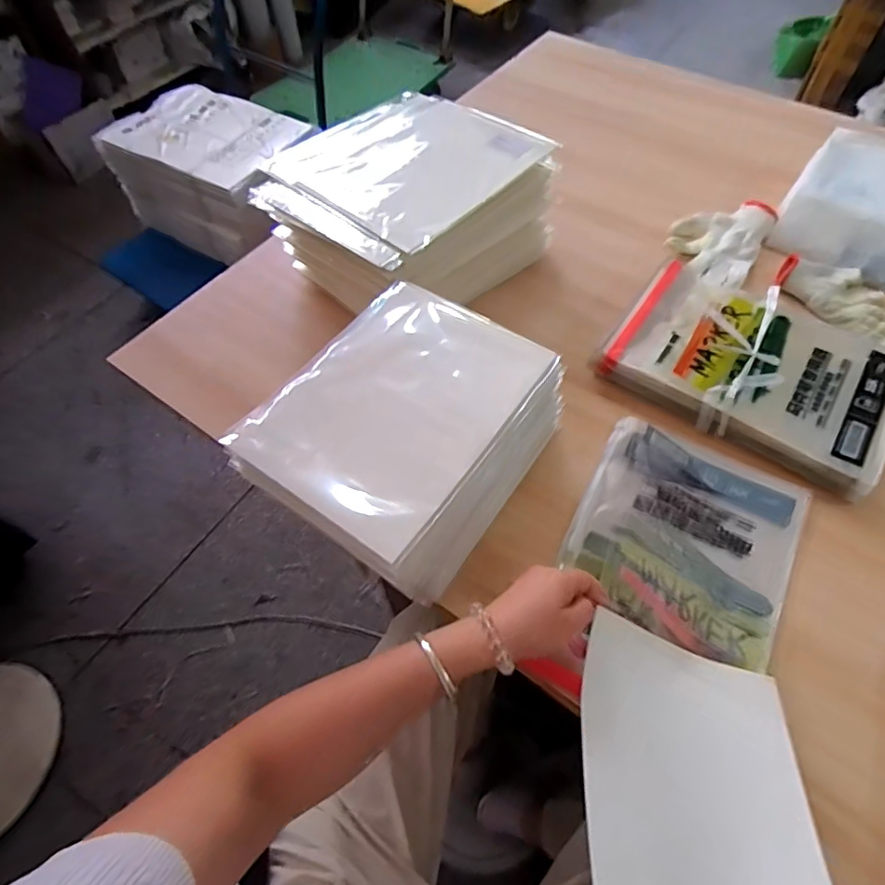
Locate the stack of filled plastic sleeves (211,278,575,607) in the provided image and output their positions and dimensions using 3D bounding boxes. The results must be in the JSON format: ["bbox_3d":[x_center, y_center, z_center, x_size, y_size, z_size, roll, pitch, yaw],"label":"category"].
[{"bbox_3d":[-0.038,-0.003,0.564,0.224,0.155,0.279,30,64,18],"label":"stack of filled plastic sleeves"}]

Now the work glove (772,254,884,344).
[{"bbox_3d":[0.568,-0.204,0.744,0.187,0.025,0.092,39,67,22],"label":"work glove"}]

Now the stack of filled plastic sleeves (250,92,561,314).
[{"bbox_3d":[-0.052,-0.328,0.767,0.304,0.146,0.338,40,67,22],"label":"stack of filled plastic sleeves"}]

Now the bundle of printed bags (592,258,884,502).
[{"bbox_3d":[0.393,-0.098,0.676,0.330,0.041,0.229,32,65,19],"label":"bundle of printed bags"}]

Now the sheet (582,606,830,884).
[{"bbox_3d":[0.192,0.276,0.382,0.189,0.027,0.254,19,47,-6],"label":"sheet"}]

